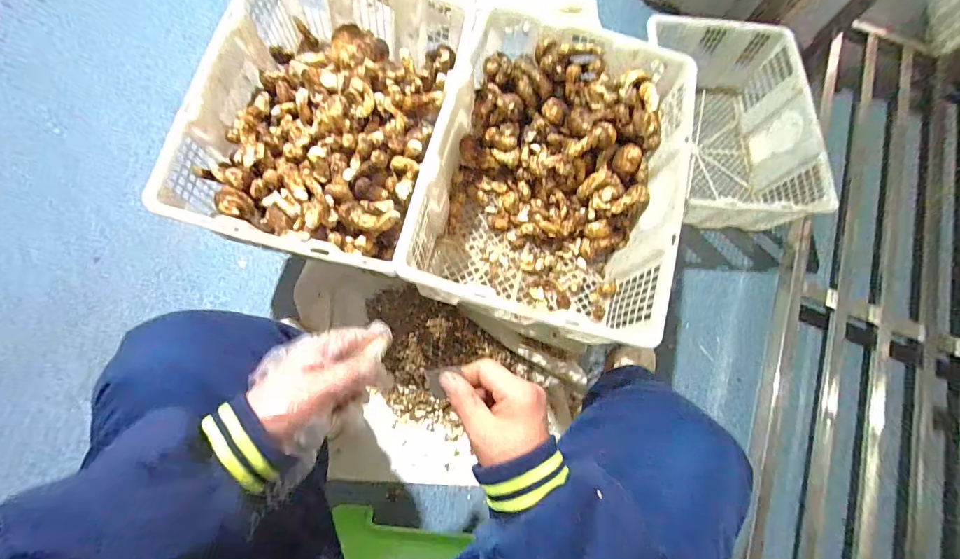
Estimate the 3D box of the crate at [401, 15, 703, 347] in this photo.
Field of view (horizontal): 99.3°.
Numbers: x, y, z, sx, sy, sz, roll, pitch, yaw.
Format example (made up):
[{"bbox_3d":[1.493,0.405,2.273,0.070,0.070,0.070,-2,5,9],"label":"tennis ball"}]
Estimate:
[{"bbox_3d":[0.108,-0.152,0.648,0.350,0.159,0.470,15,73,-2],"label":"crate"}]

